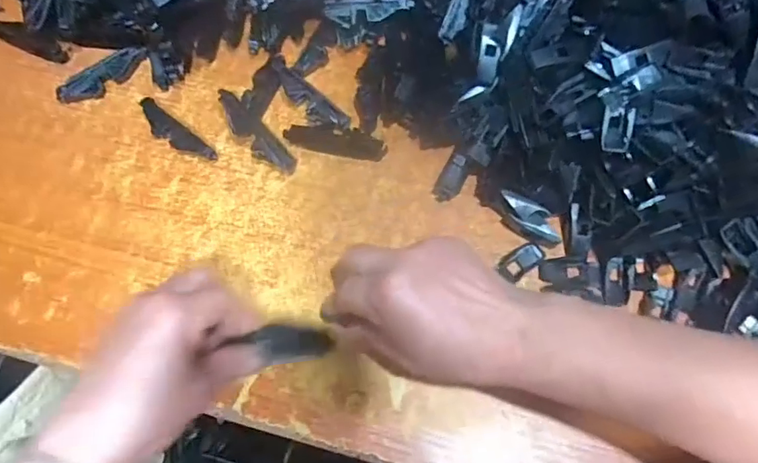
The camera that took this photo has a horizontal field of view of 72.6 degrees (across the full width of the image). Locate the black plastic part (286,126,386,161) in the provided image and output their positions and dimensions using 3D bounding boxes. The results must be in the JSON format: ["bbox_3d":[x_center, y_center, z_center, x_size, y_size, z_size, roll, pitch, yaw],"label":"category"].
[{"bbox_3d":[-0.034,-0.073,0.412,0.080,0.008,0.021,11,69,7],"label":"black plastic part"}]

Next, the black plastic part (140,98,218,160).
[{"bbox_3d":[-0.167,-0.080,0.419,0.082,0.009,0.021,38,74,16],"label":"black plastic part"}]

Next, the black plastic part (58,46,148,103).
[{"bbox_3d":[-0.235,-0.133,0.441,0.079,0.014,0.019,-37,71,-12],"label":"black plastic part"}]

